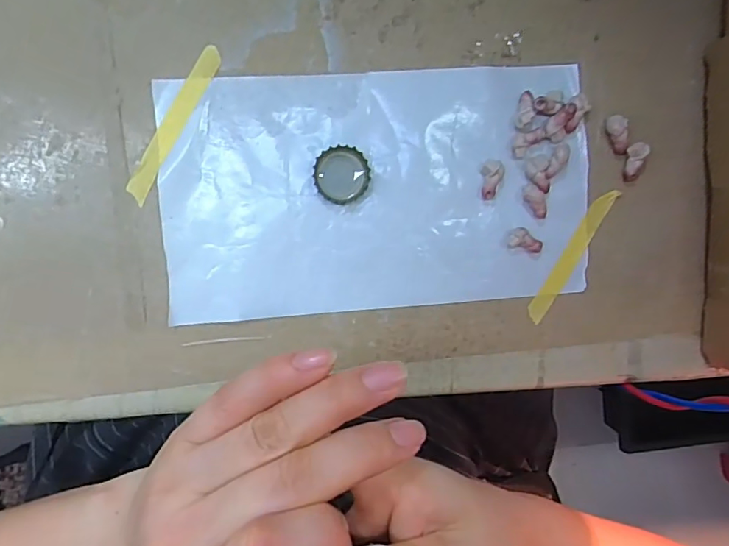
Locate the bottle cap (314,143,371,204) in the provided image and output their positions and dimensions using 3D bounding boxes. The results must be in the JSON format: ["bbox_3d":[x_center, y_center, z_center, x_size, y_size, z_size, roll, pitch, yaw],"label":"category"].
[{"bbox_3d":[-0.011,-0.049,0.260,0.028,0.006,0.028,-1,96,-8],"label":"bottle cap"}]

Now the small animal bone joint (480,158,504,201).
[{"bbox_3d":[0.065,-0.048,0.264,0.012,0.004,0.020,14,94,-9],"label":"small animal bone joint"}]

